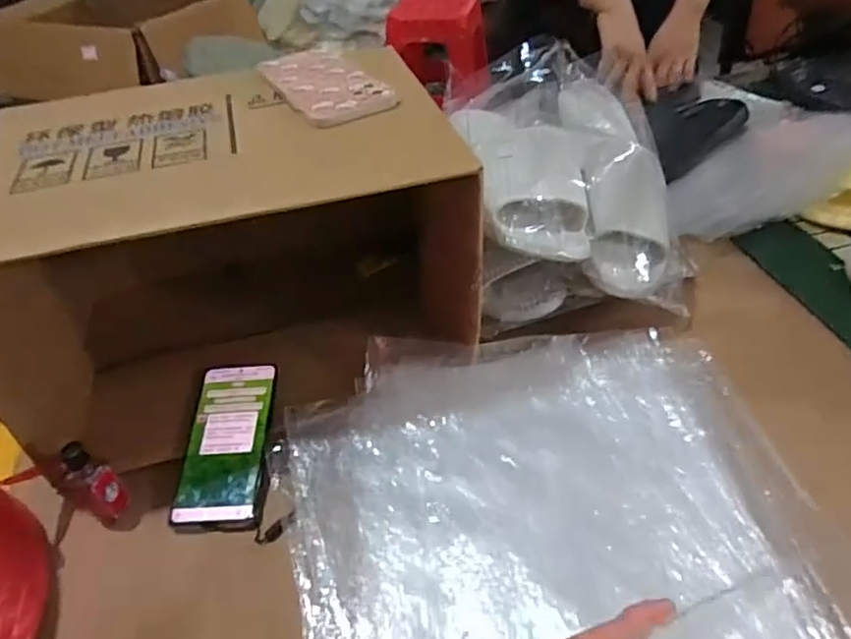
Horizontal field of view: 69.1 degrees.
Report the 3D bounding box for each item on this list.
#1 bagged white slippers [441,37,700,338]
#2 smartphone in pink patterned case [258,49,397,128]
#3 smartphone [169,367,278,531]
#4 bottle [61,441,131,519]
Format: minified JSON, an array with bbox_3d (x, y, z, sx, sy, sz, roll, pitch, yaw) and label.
[{"bbox_3d":[0.139,-0.158,0.702,0.224,0.149,0.339,-9,43,-3],"label":"bagged white slippers"},{"bbox_3d":[-0.099,-0.226,0.587,0.082,0.008,0.174,-25,46,-18],"label":"smartphone in pink patterned case"},{"bbox_3d":[-0.182,0.112,0.570,0.077,0.008,0.166,-4,52,2],"label":"smartphone"},{"bbox_3d":[-0.272,0.131,0.510,0.019,0.092,0.027,29,53,32],"label":"bottle"}]

